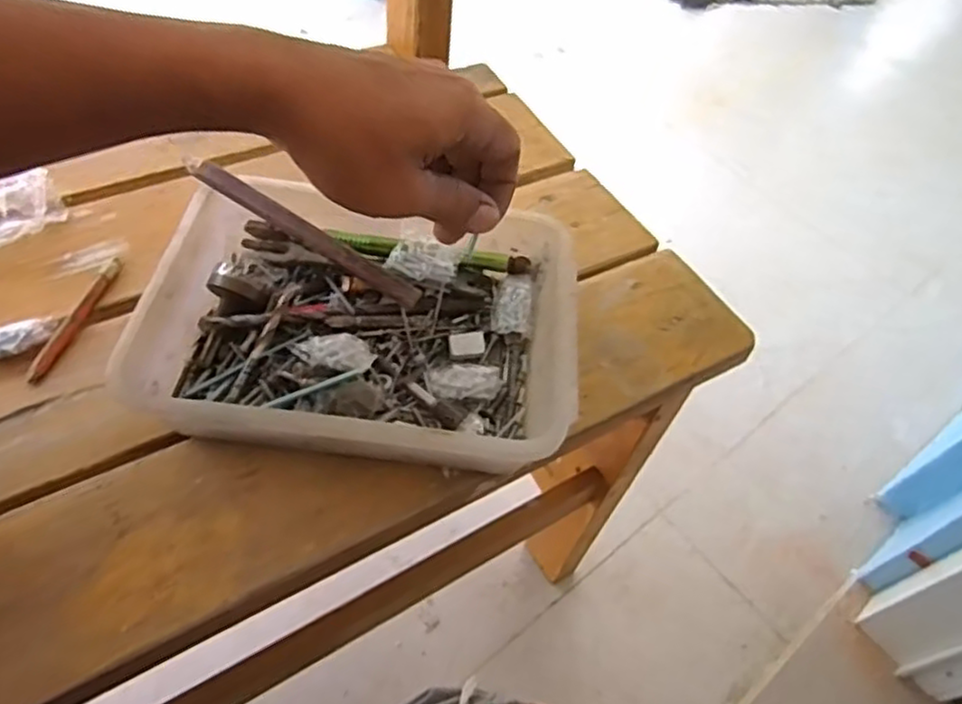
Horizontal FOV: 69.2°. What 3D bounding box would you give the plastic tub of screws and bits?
[{"bbox_3d":[-0.062,-0.012,0.389,0.220,0.058,0.167,7,54,-2],"label":"plastic tub of screws and bits"}]

